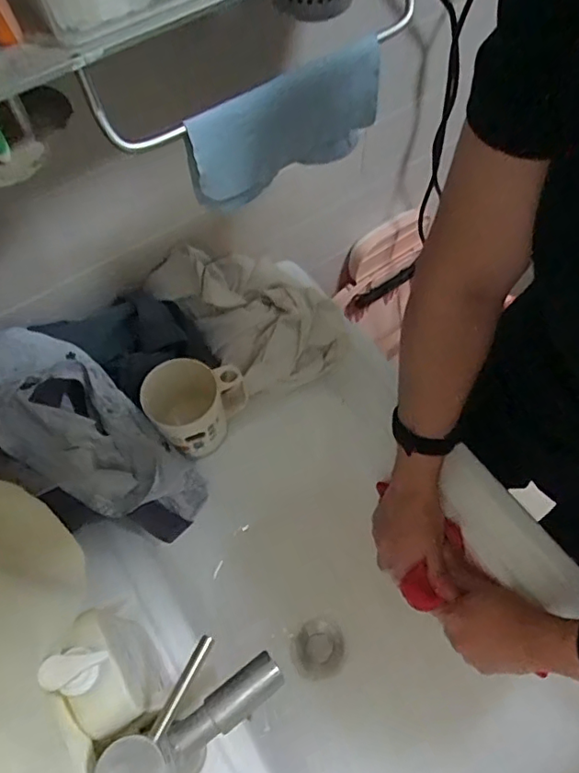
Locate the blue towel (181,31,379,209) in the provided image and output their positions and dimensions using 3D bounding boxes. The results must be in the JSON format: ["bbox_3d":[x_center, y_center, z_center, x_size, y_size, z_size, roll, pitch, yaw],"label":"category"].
[{"bbox_3d":[-0.002,-0.191,0.405,0.155,0.085,0.015,-27,64,-13],"label":"blue towel"}]

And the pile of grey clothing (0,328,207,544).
[{"bbox_3d":[-0.194,0.053,0.533,0.290,0.052,0.151,38,59,-30],"label":"pile of grey clothing"}]

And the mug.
[{"bbox_3d":[-0.101,0.024,0.604,0.108,0.101,0.077,-16,62,-7],"label":"mug"}]

